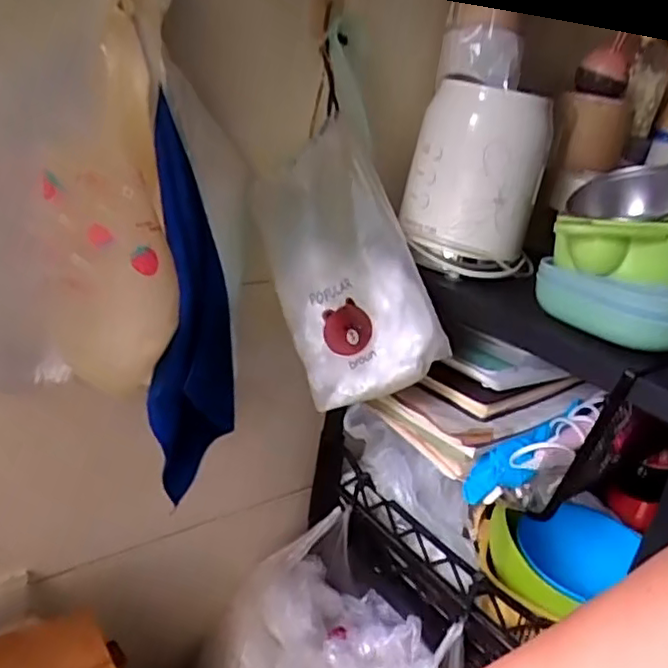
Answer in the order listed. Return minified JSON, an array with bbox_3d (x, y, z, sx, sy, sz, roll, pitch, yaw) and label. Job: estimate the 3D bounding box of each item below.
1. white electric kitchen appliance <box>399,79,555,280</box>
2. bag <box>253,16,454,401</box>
[{"bbox_3d":[0.147,-0.160,0.647,0.128,0.168,0.143,11,30,14],"label":"white electric kitchen appliance"},{"bbox_3d":[0.007,-0.099,0.558,0.132,0.310,0.051,-9,3,-21],"label":"bag"}]

